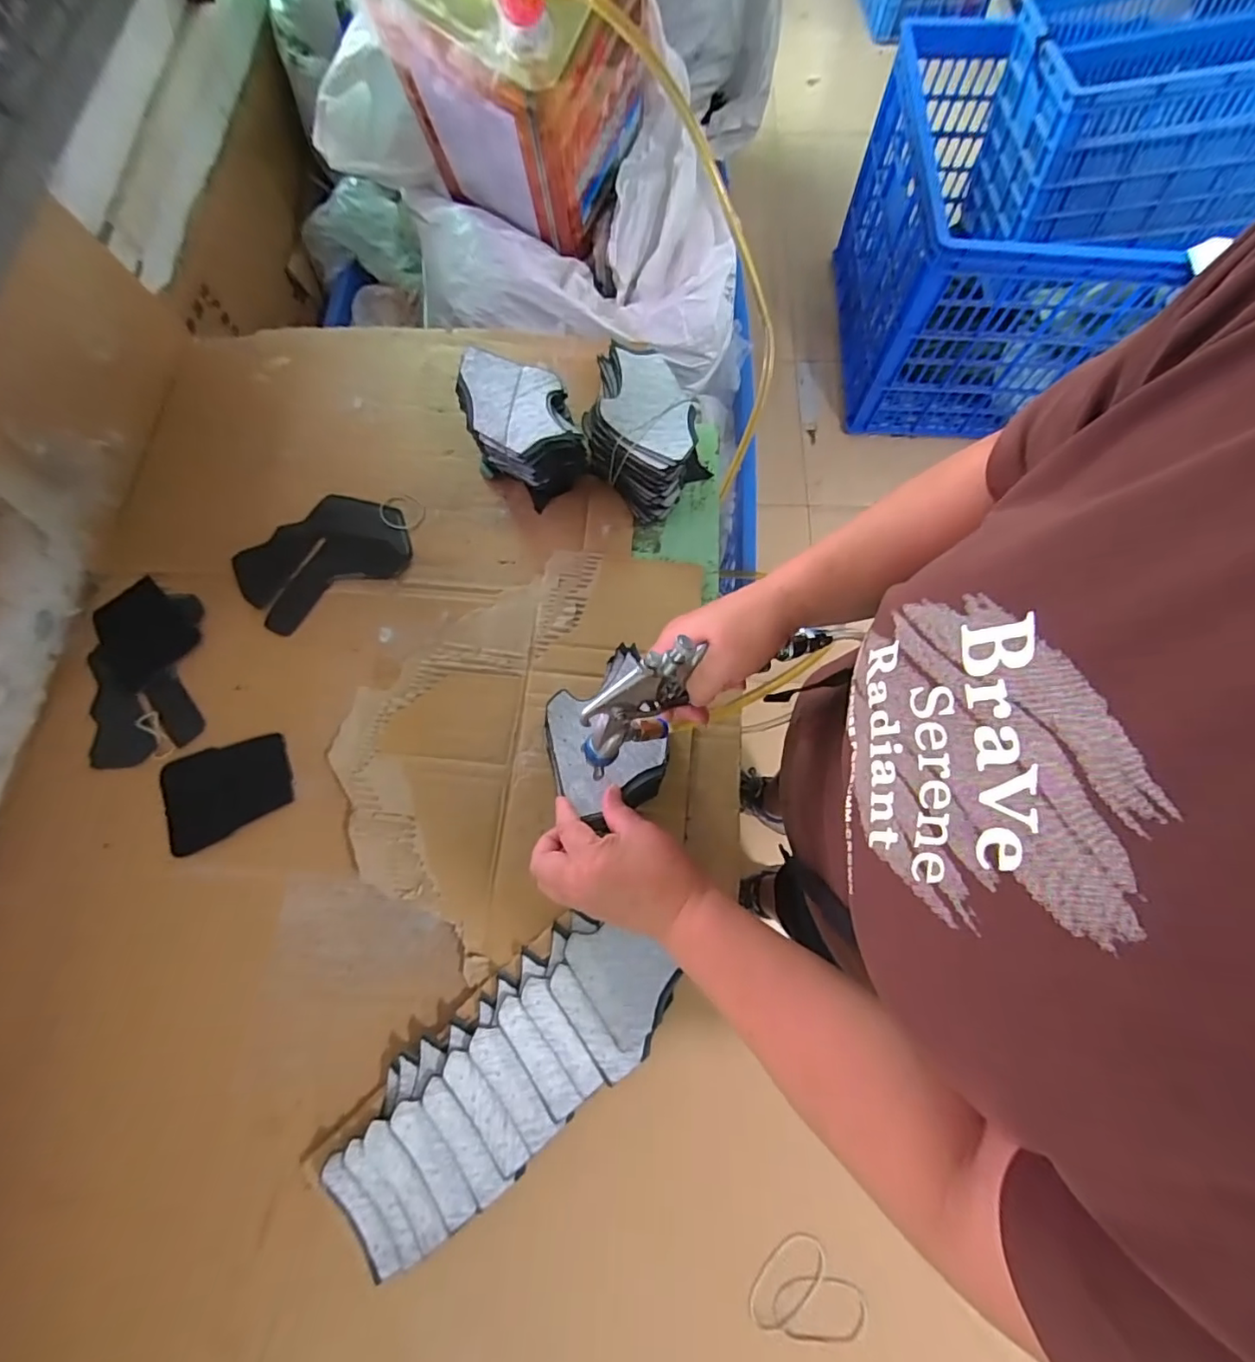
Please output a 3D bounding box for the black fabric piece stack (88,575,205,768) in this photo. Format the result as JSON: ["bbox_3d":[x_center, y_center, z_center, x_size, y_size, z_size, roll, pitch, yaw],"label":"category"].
[{"bbox_3d":[-0.535,-0.016,0.620,0.127,0.012,0.209,-12,73,-4],"label":"black fabric piece stack"}]

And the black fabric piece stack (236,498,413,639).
[{"bbox_3d":[-0.347,-0.143,0.641,0.187,0.010,0.130,-37,76,-10],"label":"black fabric piece stack"}]

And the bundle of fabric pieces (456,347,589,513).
[{"bbox_3d":[-0.117,-0.283,0.636,0.110,0.105,0.130,-23,74,-7],"label":"bundle of fabric pieces"}]

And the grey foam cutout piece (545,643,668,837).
[{"bbox_3d":[-0.021,0.046,0.477,0.097,0.022,0.131,-18,75,-6],"label":"grey foam cutout piece"}]

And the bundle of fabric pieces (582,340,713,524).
[{"bbox_3d":[0.015,-0.283,0.639,0.151,0.106,0.116,41,77,11],"label":"bundle of fabric pieces"}]

